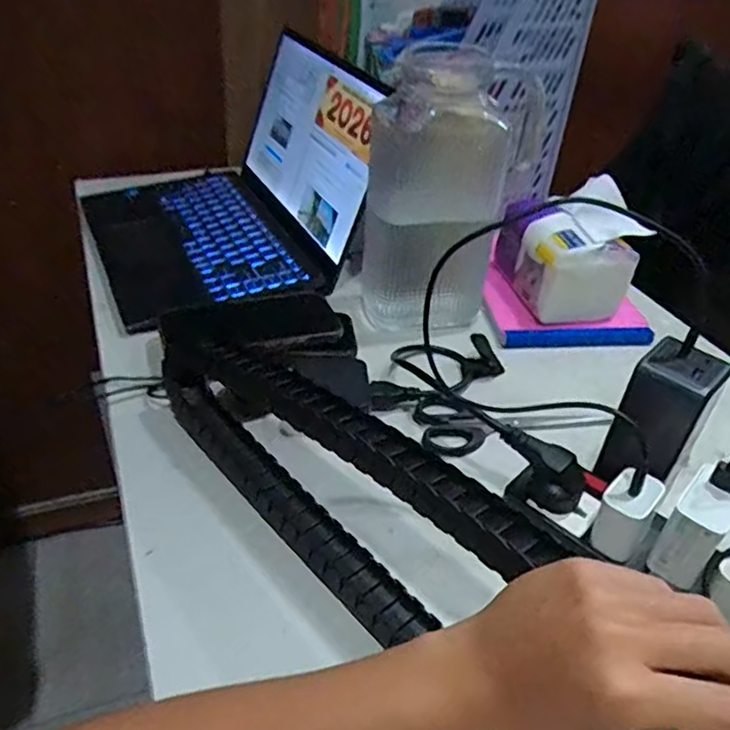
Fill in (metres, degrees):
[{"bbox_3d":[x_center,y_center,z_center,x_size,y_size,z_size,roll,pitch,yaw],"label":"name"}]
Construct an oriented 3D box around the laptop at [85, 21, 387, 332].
[{"bbox_3d":[-0.155,-0.224,0.725,0.306,0.179,0.347,-18,43,-27],"label":"laptop"}]

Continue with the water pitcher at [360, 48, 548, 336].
[{"bbox_3d":[0.079,-0.165,0.629,0.147,0.233,0.133,11,37,8],"label":"water pitcher"}]

